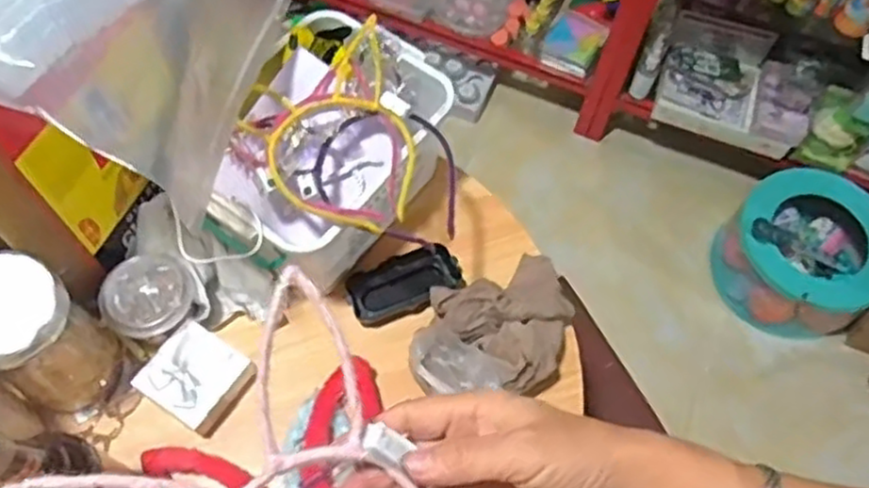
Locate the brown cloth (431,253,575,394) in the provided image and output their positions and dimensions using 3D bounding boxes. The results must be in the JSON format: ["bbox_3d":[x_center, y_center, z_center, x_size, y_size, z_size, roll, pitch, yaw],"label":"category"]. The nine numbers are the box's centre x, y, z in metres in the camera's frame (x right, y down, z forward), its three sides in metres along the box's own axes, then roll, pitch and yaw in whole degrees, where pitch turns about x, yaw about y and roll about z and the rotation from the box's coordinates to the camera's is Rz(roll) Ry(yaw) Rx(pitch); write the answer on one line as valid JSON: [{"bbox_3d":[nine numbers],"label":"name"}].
[{"bbox_3d":[0.076,0.070,0.678,0.133,0.058,0.125,-22,66,-14],"label":"brown cloth"}]

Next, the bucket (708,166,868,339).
[{"bbox_3d":[0.721,0.018,1.430,0.269,0.181,0.287,1,63,-3],"label":"bucket"}]

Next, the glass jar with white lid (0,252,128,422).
[{"bbox_3d":[-0.324,0.080,0.599,0.082,0.156,0.083,1,63,-3],"label":"glass jar with white lid"}]

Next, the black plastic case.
[{"bbox_3d":[-0.028,0.040,0.714,0.110,0.025,0.053,-19,65,-12],"label":"black plastic case"}]

